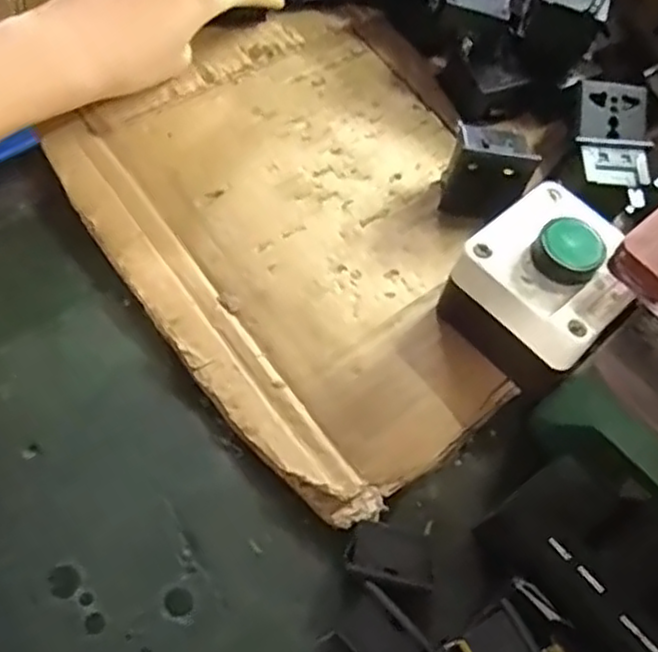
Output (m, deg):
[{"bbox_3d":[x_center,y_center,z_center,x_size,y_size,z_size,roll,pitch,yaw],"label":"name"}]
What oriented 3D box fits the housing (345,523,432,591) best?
[{"bbox_3d":[0.025,0.093,0.291,0.034,0.010,0.021,13,63,3],"label":"housing"}]

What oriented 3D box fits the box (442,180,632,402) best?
[{"bbox_3d":[0.100,-0.019,0.333,0.075,0.060,0.069,-37,73,-23],"label":"box"}]

